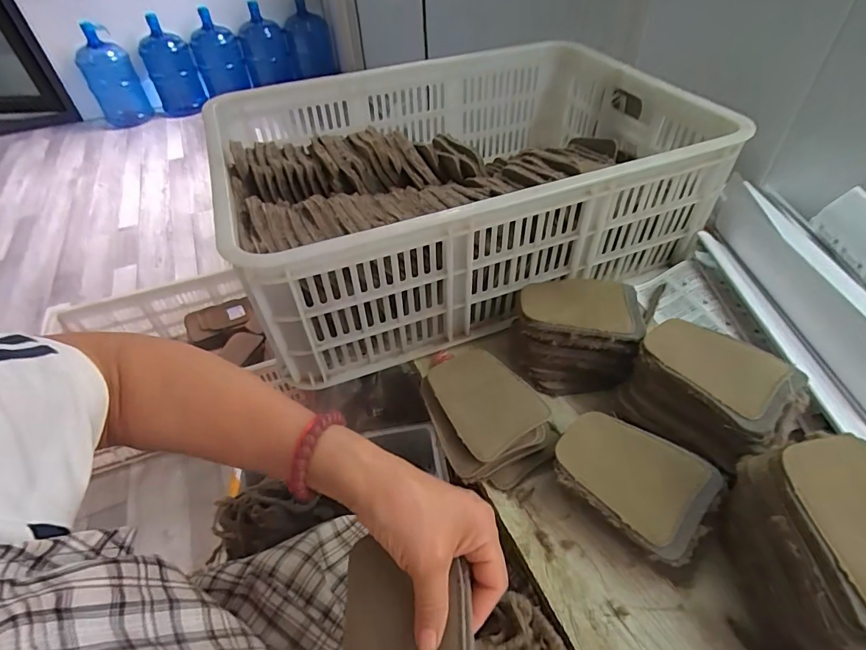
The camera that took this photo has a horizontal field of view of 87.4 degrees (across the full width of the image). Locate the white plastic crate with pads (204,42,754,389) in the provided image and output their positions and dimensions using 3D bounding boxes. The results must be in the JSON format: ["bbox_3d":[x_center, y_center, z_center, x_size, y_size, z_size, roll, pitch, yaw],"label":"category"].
[{"bbox_3d":[0.028,-0.215,0.656,0.602,0.189,0.456,-21,47,-16],"label":"white plastic crate with pads"}]

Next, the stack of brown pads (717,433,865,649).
[{"bbox_3d":[0.294,0.167,0.341,0.112,0.114,0.142,-5,45,-1],"label":"stack of brown pads"}]

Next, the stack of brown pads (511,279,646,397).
[{"bbox_3d":[0.159,0.006,0.515,0.130,0.088,0.109,4,46,8],"label":"stack of brown pads"}]

